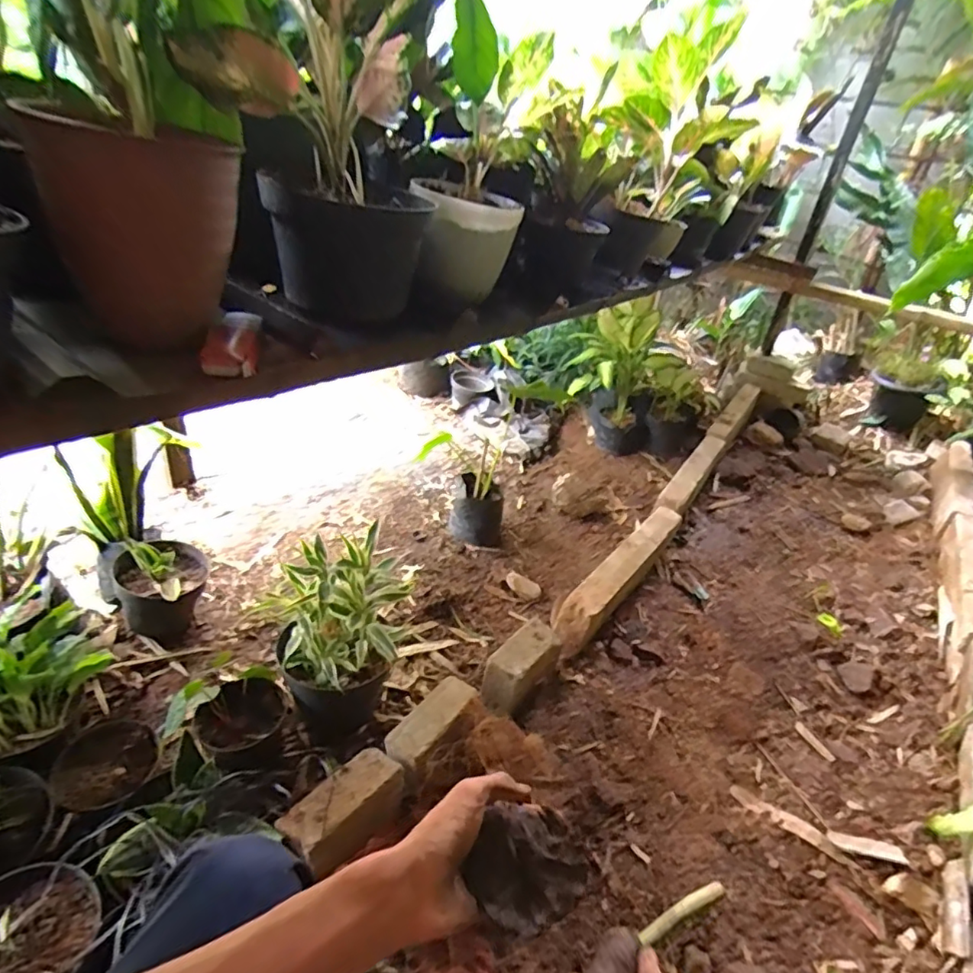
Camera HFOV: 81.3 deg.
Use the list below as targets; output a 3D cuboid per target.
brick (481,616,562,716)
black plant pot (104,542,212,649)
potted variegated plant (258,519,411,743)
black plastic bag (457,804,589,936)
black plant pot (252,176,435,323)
[{"bbox_3d":[0.070,0.372,1.165,0.089,0.103,0.196,30,39,32],"label":"brick"},{"bbox_3d":[-0.692,0.224,1.215,0.187,0.171,0.209,-18,40,-34],"label":"black plant pot"},{"bbox_3d":[-0.268,0.283,1.054,0.222,0.349,0.190,-5,34,-19],"label":"potted variegated plant"},{"bbox_3d":[0.029,0.284,0.428,0.092,0.041,0.072,-12,37,-28],"label":"black plastic bag"},{"bbox_3d":[-0.181,-0.305,0.750,0.162,0.155,0.173,5,32,-3],"label":"black plant pot"}]

